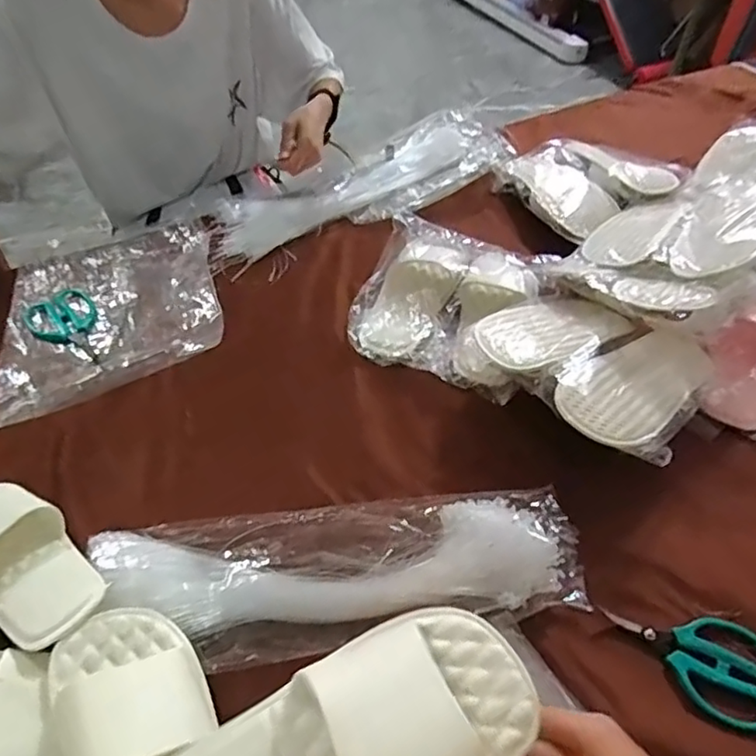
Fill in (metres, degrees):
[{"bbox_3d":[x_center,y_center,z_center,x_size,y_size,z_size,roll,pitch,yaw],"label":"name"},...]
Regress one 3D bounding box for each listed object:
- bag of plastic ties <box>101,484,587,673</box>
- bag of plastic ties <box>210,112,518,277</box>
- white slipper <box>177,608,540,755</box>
[{"bbox_3d":[-0.043,0.183,0.563,0.460,0.053,0.141,-3,51,-3],"label":"bag of plastic ties"},{"bbox_3d":[-0.038,-0.326,0.971,0.557,0.053,0.219,-28,56,-21],"label":"bag of plastic ties"},{"bbox_3d":[-0.027,0.211,0.337,0.234,0.051,0.093,-24,54,-6],"label":"white slipper"}]

